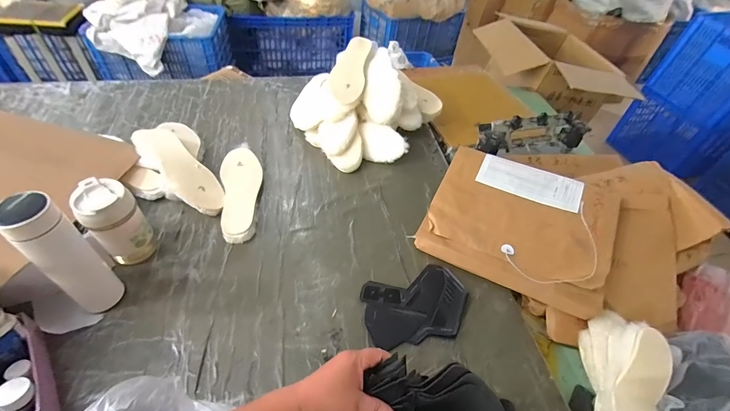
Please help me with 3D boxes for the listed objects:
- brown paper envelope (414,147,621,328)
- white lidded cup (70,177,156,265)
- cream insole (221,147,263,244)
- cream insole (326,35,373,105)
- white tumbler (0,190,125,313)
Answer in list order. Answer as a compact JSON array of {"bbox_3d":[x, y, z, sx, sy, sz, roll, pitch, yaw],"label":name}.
[{"bbox_3d":[0.311,0.028,0.709,0.337,0.026,0.287,19,61,18],"label":"brown paper envelope"},{"bbox_3d":[-0.439,0.034,0.619,0.075,0.161,0.076,3,48,-4],"label":"white lidded cup"},{"bbox_3d":[-0.272,-0.032,0.772,0.083,0.025,0.262,-7,49,-12],"label":"cream insole"},{"bbox_3d":[-0.038,-0.355,0.901,0.086,0.015,0.242,14,61,-5],"label":"cream insole"},{"bbox_3d":[-0.452,0.085,0.532,0.069,0.232,0.074,28,51,18],"label":"white tumbler"}]

